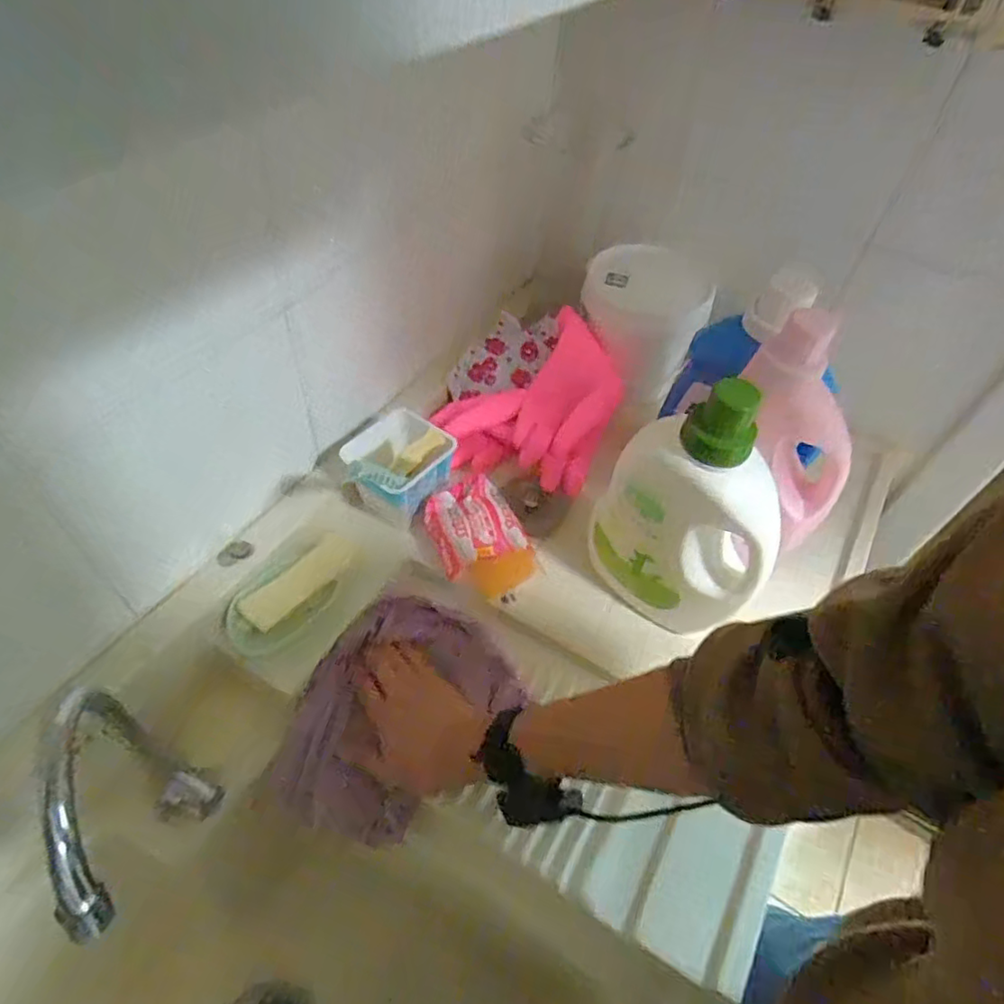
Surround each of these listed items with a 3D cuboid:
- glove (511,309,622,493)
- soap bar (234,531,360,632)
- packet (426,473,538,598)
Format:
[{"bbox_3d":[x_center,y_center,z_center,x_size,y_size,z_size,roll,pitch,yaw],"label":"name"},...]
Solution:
[{"bbox_3d":[0.087,-0.128,0.789,0.118,0.031,0.246,11,75,4],"label":"glove"},{"bbox_3d":[-0.207,0.080,0.649,0.040,0.018,0.128,33,56,19],"label":"soap bar"},{"bbox_3d":[-0.026,0.037,0.691,0.100,0.051,0.137,-15,54,-17],"label":"packet"}]

